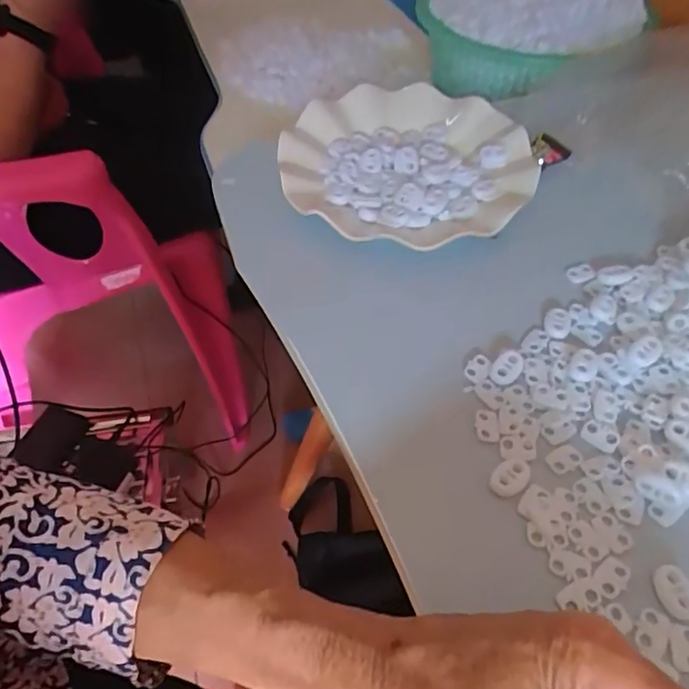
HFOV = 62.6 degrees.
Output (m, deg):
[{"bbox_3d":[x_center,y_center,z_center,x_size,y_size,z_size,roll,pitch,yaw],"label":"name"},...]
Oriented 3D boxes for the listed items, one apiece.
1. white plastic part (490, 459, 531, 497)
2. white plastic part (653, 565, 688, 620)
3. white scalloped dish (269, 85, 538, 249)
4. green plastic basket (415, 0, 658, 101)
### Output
[{"bbox_3d":[0.083,0.065,0.278,0.023,0.004,0.015,-31,57,-21],"label":"white plastic part"},{"bbox_3d":[0.143,0.107,0.245,0.015,0.004,0.021,-10,52,-6],"label":"white plastic part"},{"bbox_3d":[0.045,-0.135,0.415,0.177,0.025,0.166,-1,51,1],"label":"white scalloped dish"},{"bbox_3d":[0.174,-0.322,0.575,0.166,0.073,0.210,-29,56,-20],"label":"green plastic basket"}]

